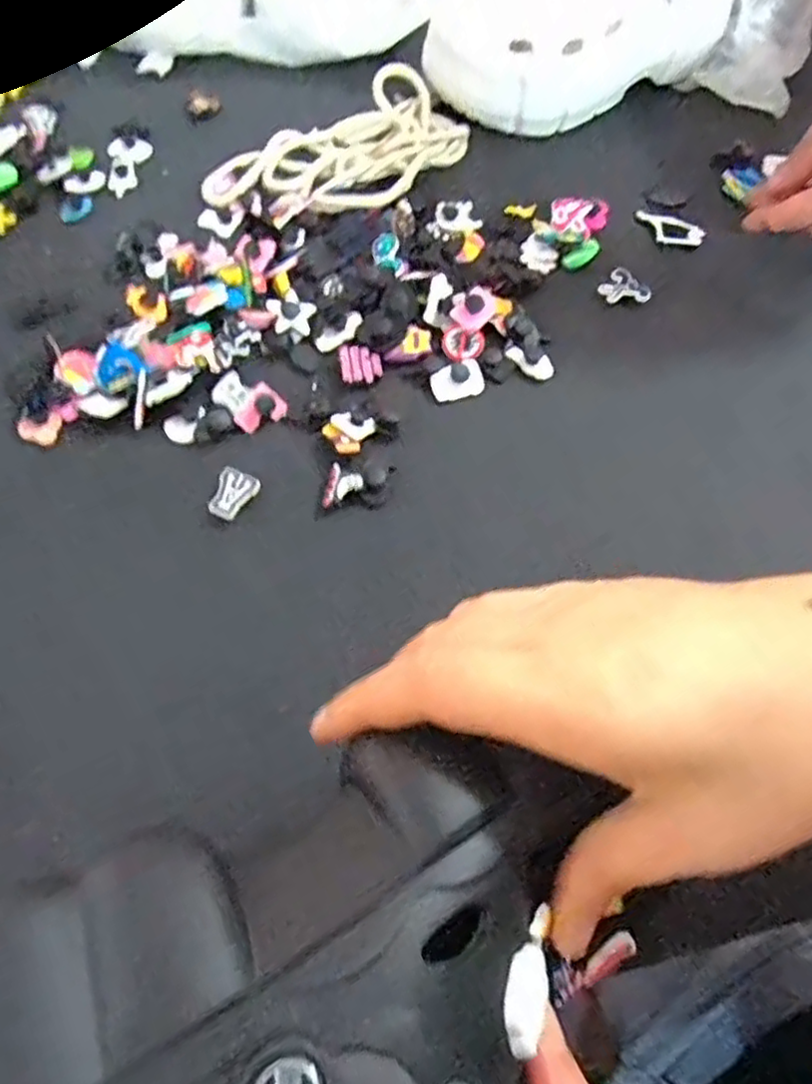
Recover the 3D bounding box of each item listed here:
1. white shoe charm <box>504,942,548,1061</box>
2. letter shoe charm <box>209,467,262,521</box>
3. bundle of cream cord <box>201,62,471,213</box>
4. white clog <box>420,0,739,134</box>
[{"bbox_3d":[0.028,0.115,0.173,0.024,0.008,0.016,-20,85,-57],"label":"white shoe charm"},{"bbox_3d":[-0.090,-0.025,0.351,0.021,0.004,0.028,18,63,7],"label":"letter shoe charm"},{"bbox_3d":[-0.043,-0.268,0.471,0.182,0.024,0.097,-34,69,-18],"label":"bundle of cream cord"},{"bbox_3d":[0.139,-0.397,0.490,0.245,0.096,0.110,-36,70,-19],"label":"white clog"}]

